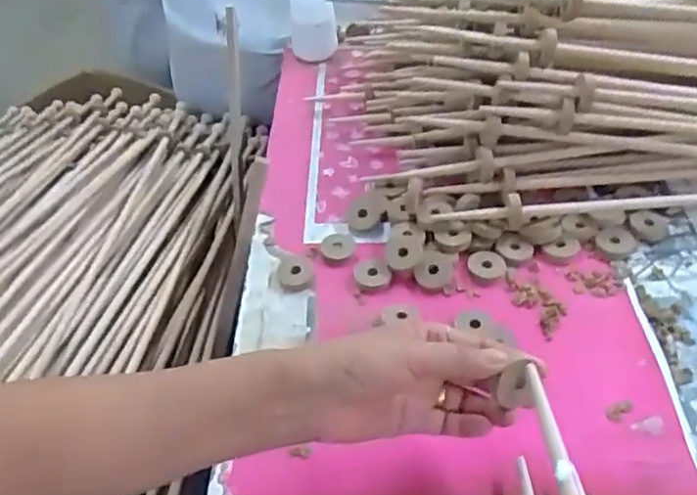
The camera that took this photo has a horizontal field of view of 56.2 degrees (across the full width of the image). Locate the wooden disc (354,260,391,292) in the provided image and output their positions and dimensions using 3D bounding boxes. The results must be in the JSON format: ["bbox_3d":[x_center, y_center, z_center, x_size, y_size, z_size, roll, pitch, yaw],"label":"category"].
[{"bbox_3d":[0.022,0.024,0.603,0.030,0.010,0.032,-2,44,2],"label":"wooden disc"}]

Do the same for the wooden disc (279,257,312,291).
[{"bbox_3d":[-0.050,0.023,0.610,0.031,0.011,0.040,-8,44,-4],"label":"wooden disc"}]

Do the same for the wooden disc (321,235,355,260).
[{"bbox_3d":[-0.010,-0.002,0.632,0.032,0.004,0.033,-2,44,2],"label":"wooden disc"}]

